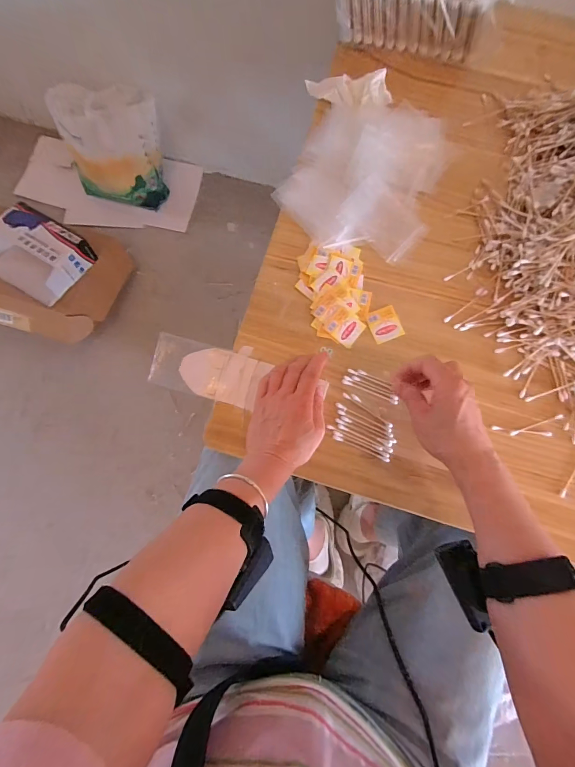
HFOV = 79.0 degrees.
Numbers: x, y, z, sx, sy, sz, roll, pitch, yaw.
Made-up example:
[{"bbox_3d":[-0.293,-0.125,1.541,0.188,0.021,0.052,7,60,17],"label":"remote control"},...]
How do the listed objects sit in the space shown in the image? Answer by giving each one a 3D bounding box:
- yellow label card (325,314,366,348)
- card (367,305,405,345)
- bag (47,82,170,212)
[{"bbox_3d":[0.080,-0.076,0.472,0.043,0.006,0.044,-43,81,-8],"label":"yellow label card"},{"bbox_3d":[0.132,-0.079,0.470,0.040,0.006,0.043,-21,77,3],"label":"card"},{"bbox_3d":[-0.561,-0.756,1.127,0.311,0.297,0.187,6,79,2],"label":"bag"}]

